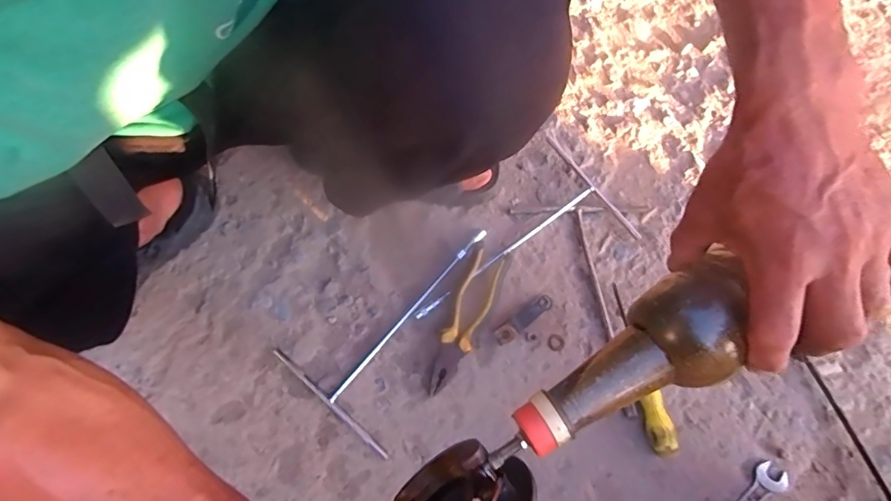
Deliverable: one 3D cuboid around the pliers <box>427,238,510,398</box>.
[{"bbox_3d":[0.027,0.086,0.571,0.045,0.030,0.186,22,75,6],"label":"pliers"}]

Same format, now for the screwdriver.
[{"bbox_3d":[0.212,0.091,0.565,0.025,0.027,0.305,-15,74,-4],"label":"screwdriver"}]

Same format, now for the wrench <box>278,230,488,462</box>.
[{"bbox_3d":[-0.050,0.079,0.580,0.178,0.010,0.283,39,77,10],"label":"wrench"}]

